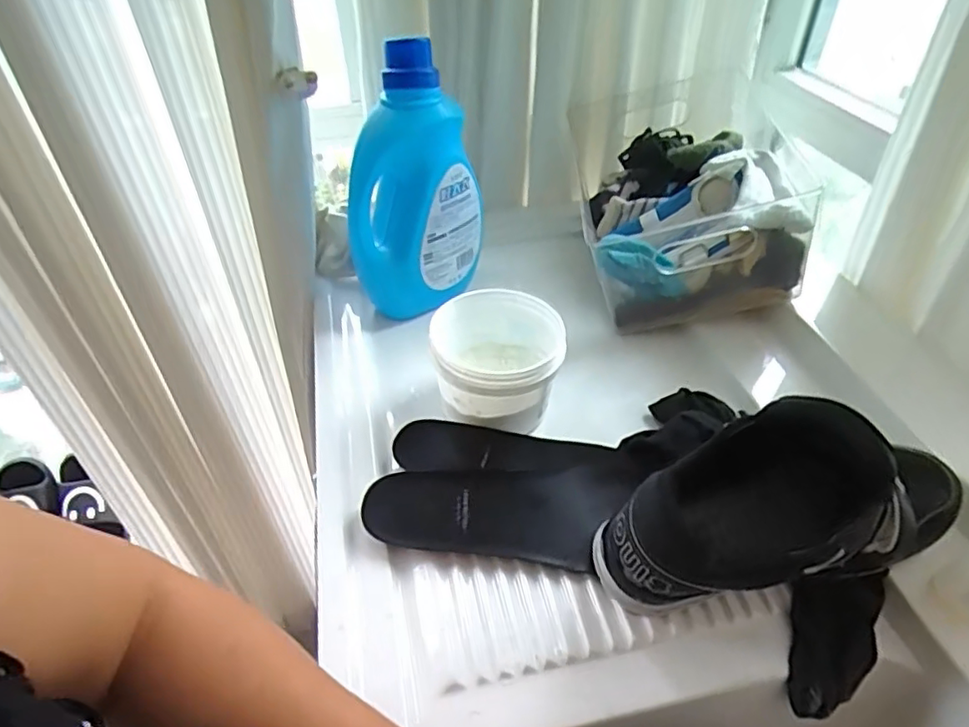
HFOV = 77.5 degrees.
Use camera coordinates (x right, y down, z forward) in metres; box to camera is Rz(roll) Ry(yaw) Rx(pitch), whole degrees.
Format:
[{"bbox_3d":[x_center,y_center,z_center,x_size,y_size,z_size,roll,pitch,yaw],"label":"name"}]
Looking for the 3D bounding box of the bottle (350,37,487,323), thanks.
[{"bbox_3d":[-0.079,-0.196,0.681,0.147,0.274,0.099,-4,42,-2],"label":"bottle"}]

